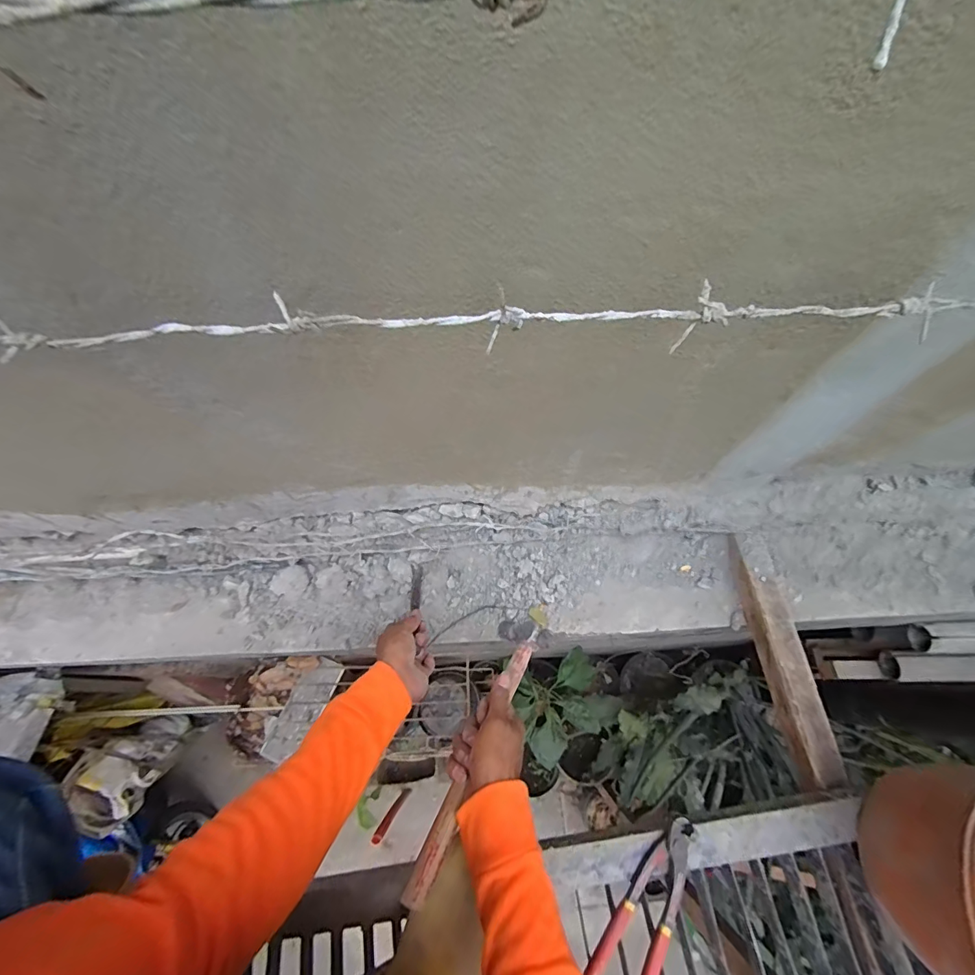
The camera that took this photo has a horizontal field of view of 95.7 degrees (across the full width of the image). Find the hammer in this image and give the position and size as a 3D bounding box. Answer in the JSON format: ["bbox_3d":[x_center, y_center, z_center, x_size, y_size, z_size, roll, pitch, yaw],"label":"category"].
[{"bbox_3d":[-0.006,0.289,0.502,0.077,0.032,0.300,-2,43,40],"label":"hammer"}]

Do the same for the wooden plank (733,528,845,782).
[{"bbox_3d":[0.407,0.227,0.622,0.044,0.058,0.326,-5,68,0],"label":"wooden plank"}]

